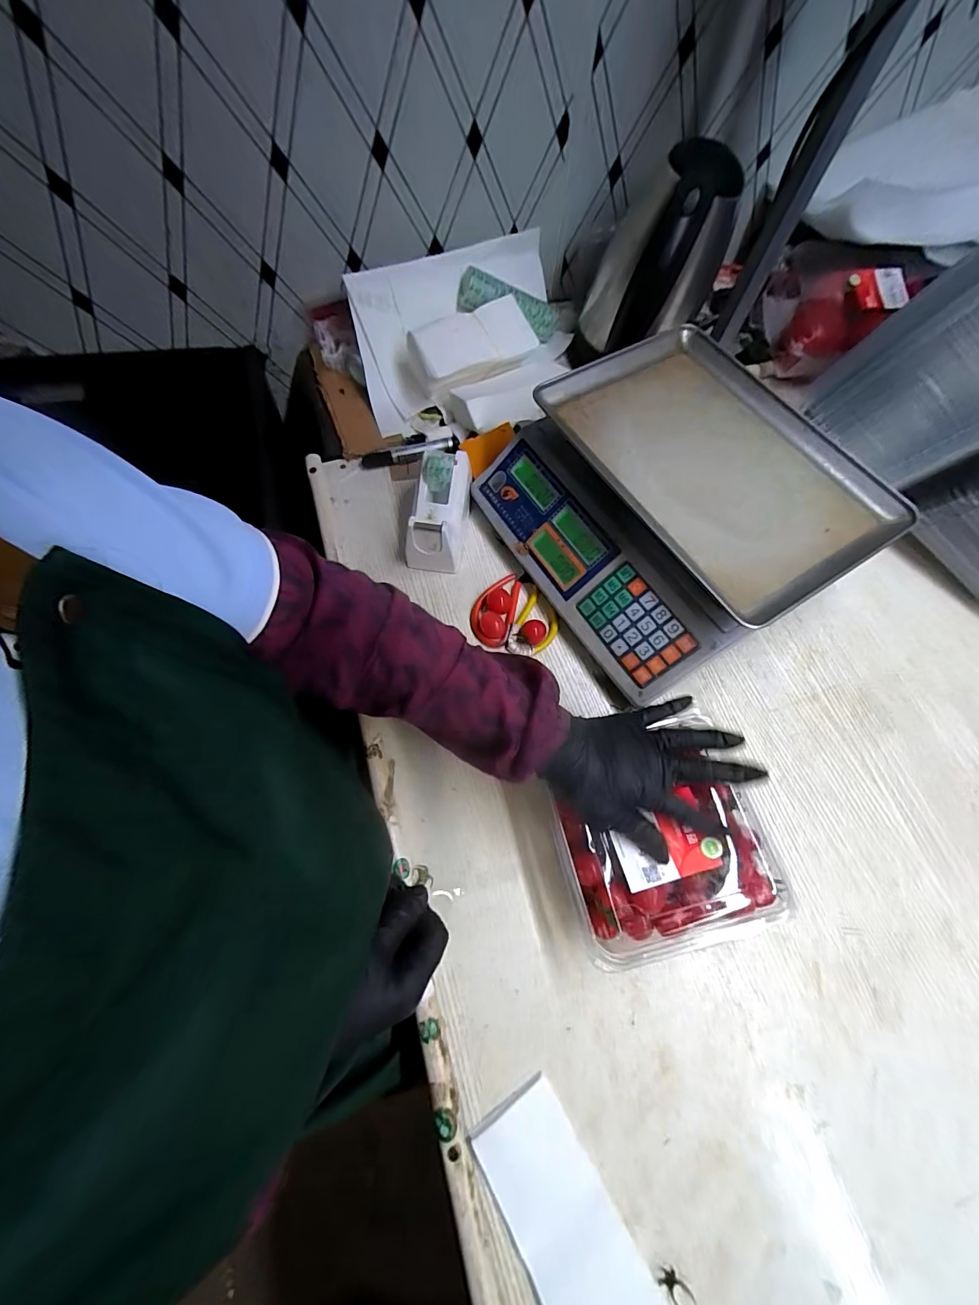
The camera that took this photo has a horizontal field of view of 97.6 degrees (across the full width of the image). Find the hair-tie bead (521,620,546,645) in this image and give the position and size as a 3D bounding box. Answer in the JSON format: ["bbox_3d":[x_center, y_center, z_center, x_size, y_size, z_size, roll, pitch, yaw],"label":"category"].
[{"bbox_3d":[0.048,-0.021,0.471,0.025,0.023,0.026,0,68,0],"label":"hair-tie bead"}]

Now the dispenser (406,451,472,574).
[{"bbox_3d":[-0.057,-0.170,0.504,0.061,0.080,0.130,10,69,3],"label":"dispenser"}]

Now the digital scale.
[{"bbox_3d":[0.190,-0.157,0.478,0.305,0.130,0.331,-30,72,-12],"label":"digital scale"}]

